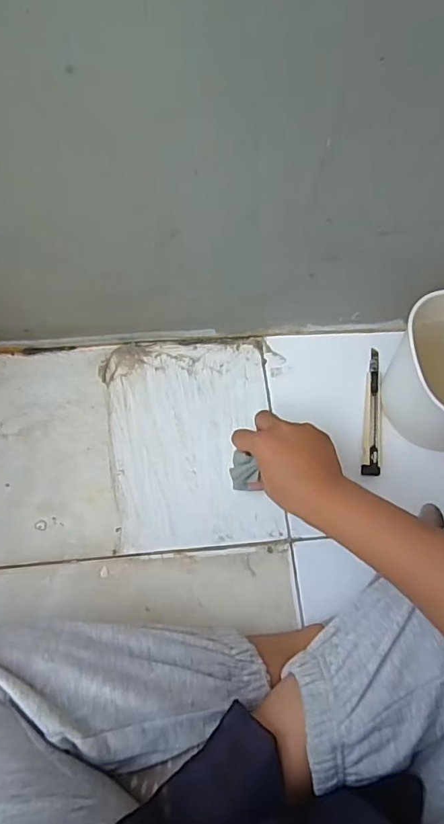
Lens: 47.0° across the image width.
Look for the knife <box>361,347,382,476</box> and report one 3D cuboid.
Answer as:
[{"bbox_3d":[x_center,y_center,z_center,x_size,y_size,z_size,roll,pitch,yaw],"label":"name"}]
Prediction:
[{"bbox_3d":[0.173,-0.004,0.580,0.020,0.007,0.157,10,67,2],"label":"knife"}]

